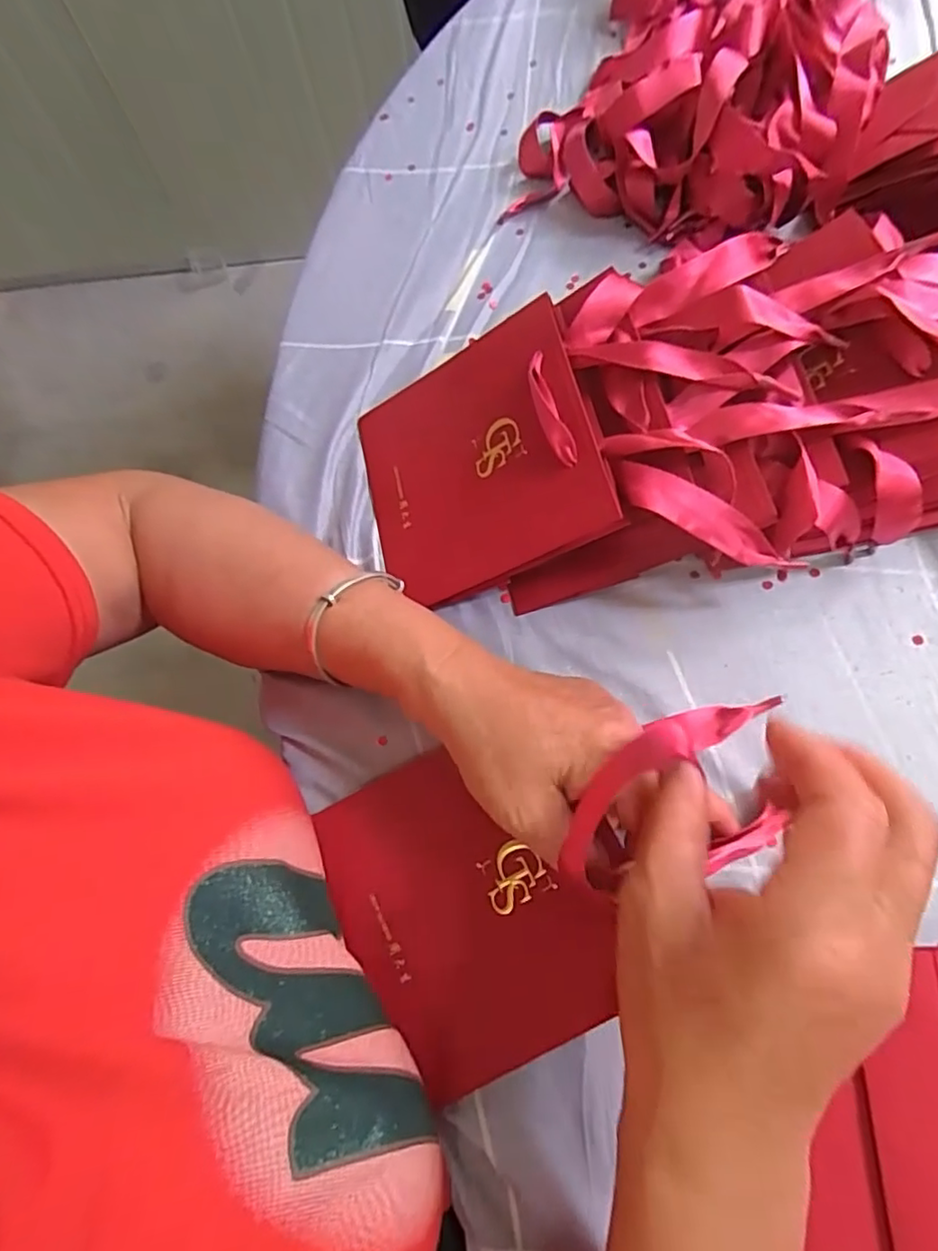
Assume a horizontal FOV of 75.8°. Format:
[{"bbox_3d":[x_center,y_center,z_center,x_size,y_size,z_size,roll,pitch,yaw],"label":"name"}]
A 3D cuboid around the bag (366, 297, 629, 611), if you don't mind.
[{"bbox_3d":[-0.001,-0.091,0.329,0.137,0.015,0.139,-23,69,29],"label":"bag"}]

